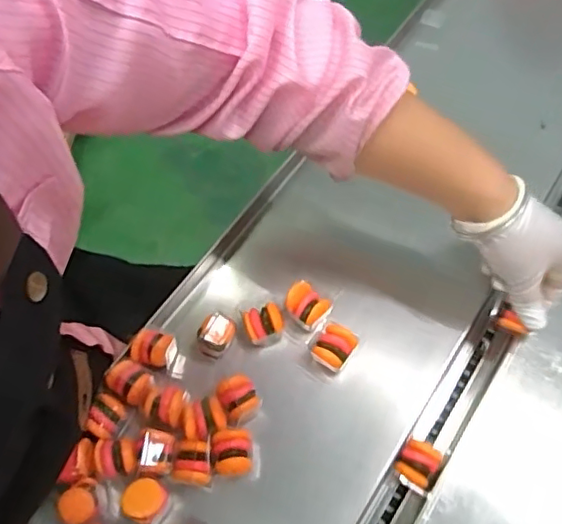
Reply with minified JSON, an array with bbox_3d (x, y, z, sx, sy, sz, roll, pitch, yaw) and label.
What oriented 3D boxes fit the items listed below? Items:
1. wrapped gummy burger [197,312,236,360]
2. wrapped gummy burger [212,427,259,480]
[{"bbox_3d":[-0.055,0.063,0.498,0.028,0.023,0.037,16,59,8],"label":"wrapped gummy burger"},{"bbox_3d":[-0.035,0.154,0.450,0.035,0.036,0.035,-9,59,-7],"label":"wrapped gummy burger"}]

